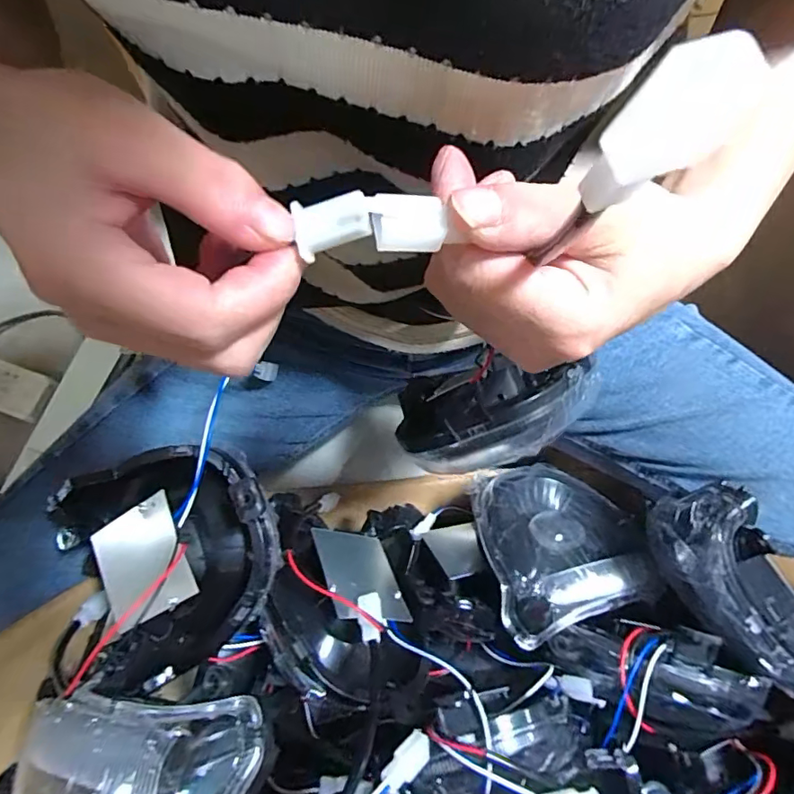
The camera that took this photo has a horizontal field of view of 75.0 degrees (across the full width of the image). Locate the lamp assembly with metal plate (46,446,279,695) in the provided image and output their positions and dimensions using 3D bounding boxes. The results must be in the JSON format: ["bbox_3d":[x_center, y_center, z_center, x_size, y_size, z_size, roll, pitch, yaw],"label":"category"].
[{"bbox_3d":[-0.145,0.100,0.306,0.150,0.070,0.130,1,70,3],"label":"lamp assembly with metal plate"}]

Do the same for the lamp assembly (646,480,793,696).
[{"bbox_3d":[0.208,0.115,0.302,0.061,0.055,0.130,-39,72,-11],"label":"lamp assembly"}]

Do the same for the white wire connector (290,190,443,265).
[{"bbox_3d":[-0.008,-0.047,0.139,0.038,0.009,0.016,-2,69,-2],"label":"white wire connector"}]

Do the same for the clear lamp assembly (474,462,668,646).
[{"bbox_3d":[0.124,0.104,0.390,0.122,0.070,0.126,-13,69,-2],"label":"clear lamp assembly"}]

